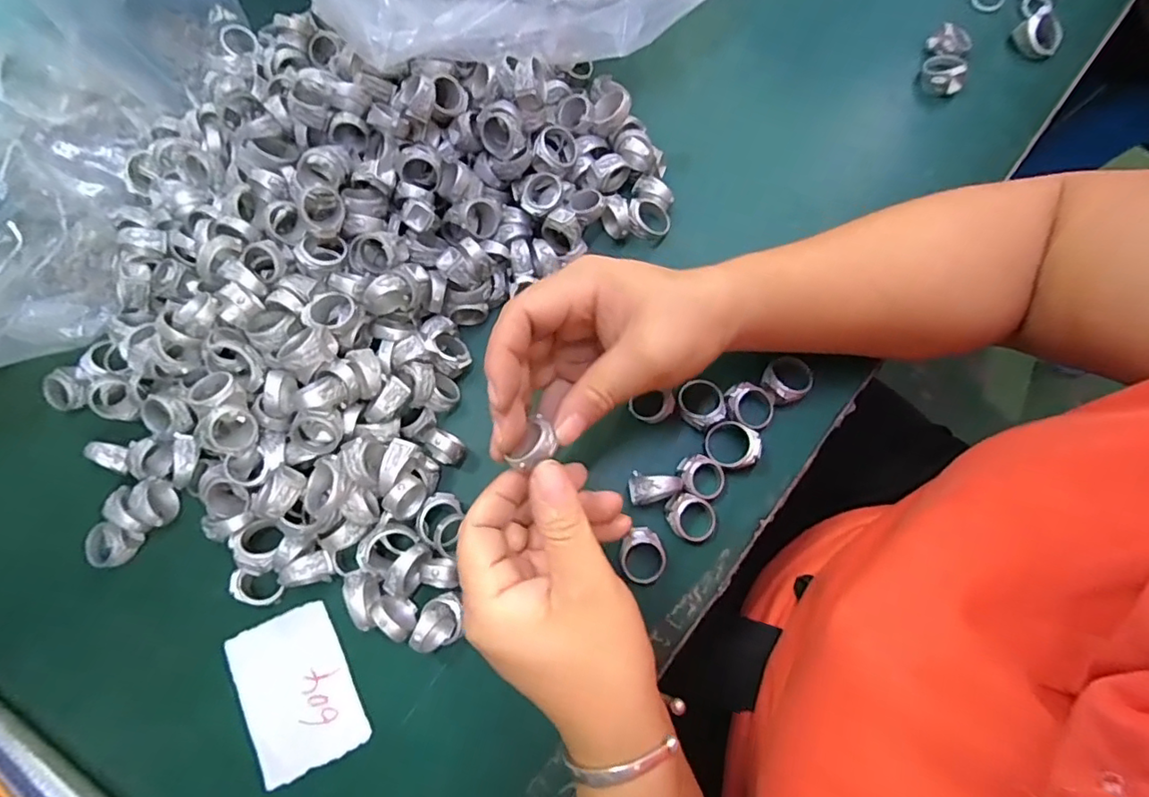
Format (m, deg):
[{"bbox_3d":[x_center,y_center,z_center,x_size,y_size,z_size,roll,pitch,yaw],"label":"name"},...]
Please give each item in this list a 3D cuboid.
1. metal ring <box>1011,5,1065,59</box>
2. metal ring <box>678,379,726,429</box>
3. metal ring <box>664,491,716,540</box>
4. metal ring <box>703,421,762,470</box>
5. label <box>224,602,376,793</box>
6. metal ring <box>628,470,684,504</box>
[{"bbox_3d":[0.317,-0.247,0.382,0.029,0.022,0.022,43,80,12],"label":"metal ring"},{"bbox_3d":[0.072,0.004,0.325,0.027,0.015,0.028,0,74,2],"label":"metal ring"},{"bbox_3d":[0.063,0.064,0.307,0.029,0.015,0.023,19,76,7],"label":"metal ring"},{"bbox_3d":[0.088,0.027,0.317,0.029,0.018,0.026,19,76,7],"label":"metal ring"},{"bbox_3d":[-0.145,0.152,0.294,0.055,0.004,0.075,-25,73,-8],"label":"label"},{"bbox_3d":[0.044,0.048,0.307,0.027,0.021,0.017,-3,74,1],"label":"metal ring"}]

